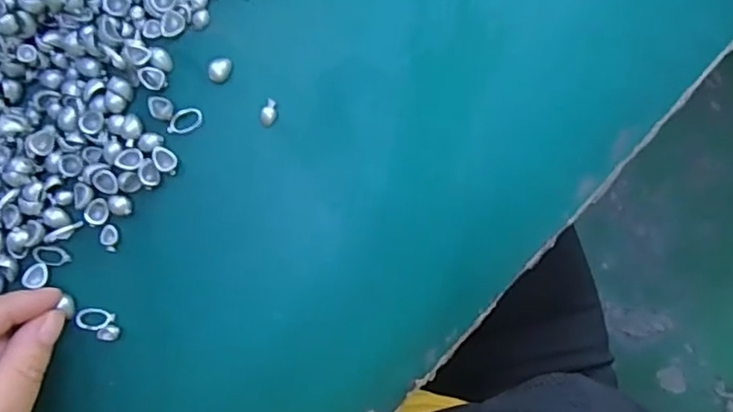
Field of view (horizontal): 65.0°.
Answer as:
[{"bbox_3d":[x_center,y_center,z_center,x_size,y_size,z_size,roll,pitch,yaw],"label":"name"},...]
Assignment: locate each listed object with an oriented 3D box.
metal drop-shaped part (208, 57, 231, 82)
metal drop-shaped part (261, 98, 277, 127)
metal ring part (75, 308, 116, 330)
[{"bbox_3d":[-0.068,-0.064,0.268,0.009,0.007,0.012,12,92,1],"label":"metal drop-shaped part"},{"bbox_3d":[-0.046,-0.044,0.268,0.007,0.004,0.013,4,91,1],"label":"metal drop-shaped part"},{"bbox_3d":[-0.129,0.054,0.273,0.017,0.004,0.010,10,91,1],"label":"metal ring part"}]

